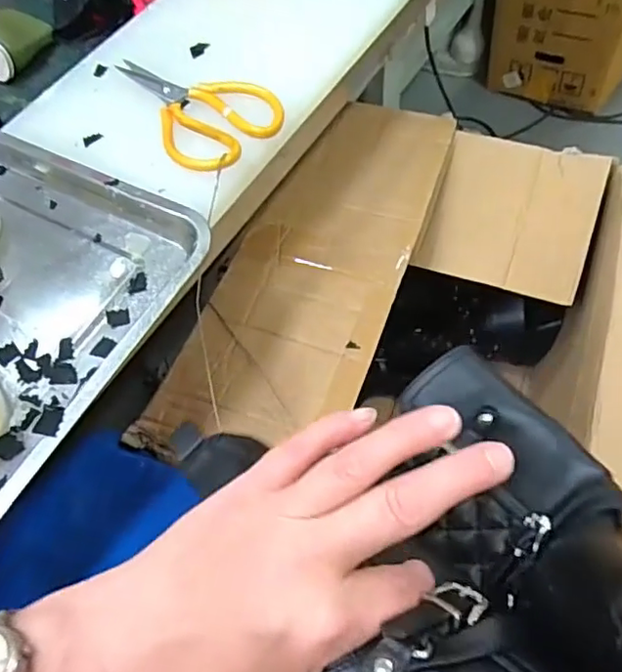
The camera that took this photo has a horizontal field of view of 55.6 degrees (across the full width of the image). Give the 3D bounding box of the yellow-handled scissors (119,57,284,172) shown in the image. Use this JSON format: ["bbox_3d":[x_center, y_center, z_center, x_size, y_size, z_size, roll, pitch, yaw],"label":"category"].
[{"bbox_3d":[-0.119,-0.223,0.559,0.185,0.014,0.108,38,70,22],"label":"yellow-handled scissors"}]

